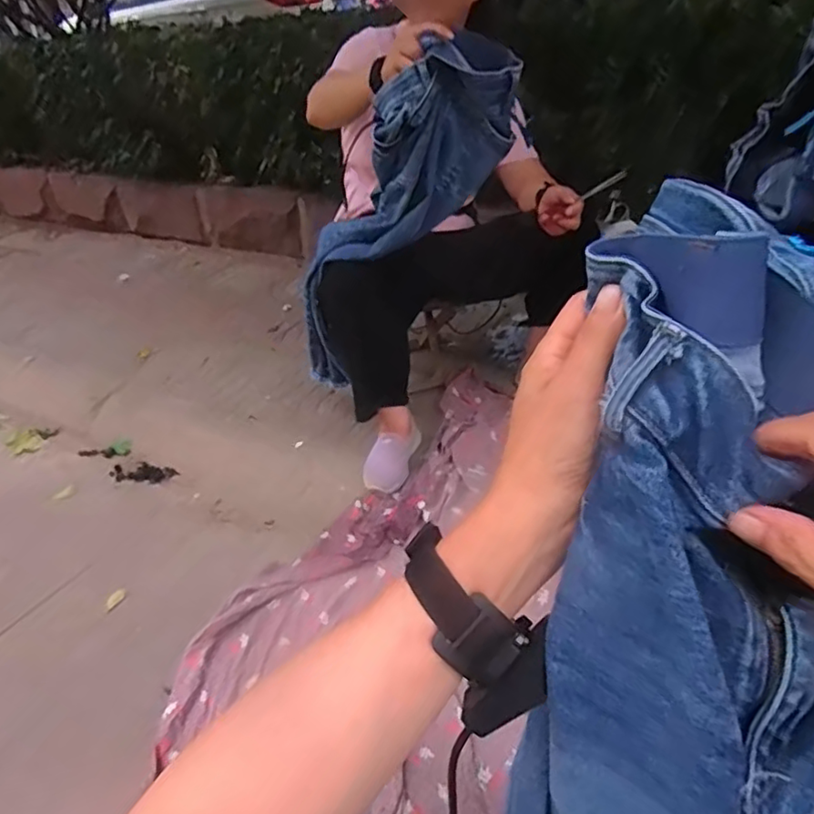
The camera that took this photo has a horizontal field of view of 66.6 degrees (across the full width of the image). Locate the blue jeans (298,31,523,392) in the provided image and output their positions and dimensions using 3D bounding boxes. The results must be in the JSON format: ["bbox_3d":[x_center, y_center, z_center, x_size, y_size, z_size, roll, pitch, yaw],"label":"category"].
[{"bbox_3d":[-0.065,-0.311,1.208,0.205,0.813,0.092,31,43,-11],"label":"blue jeans"}]

